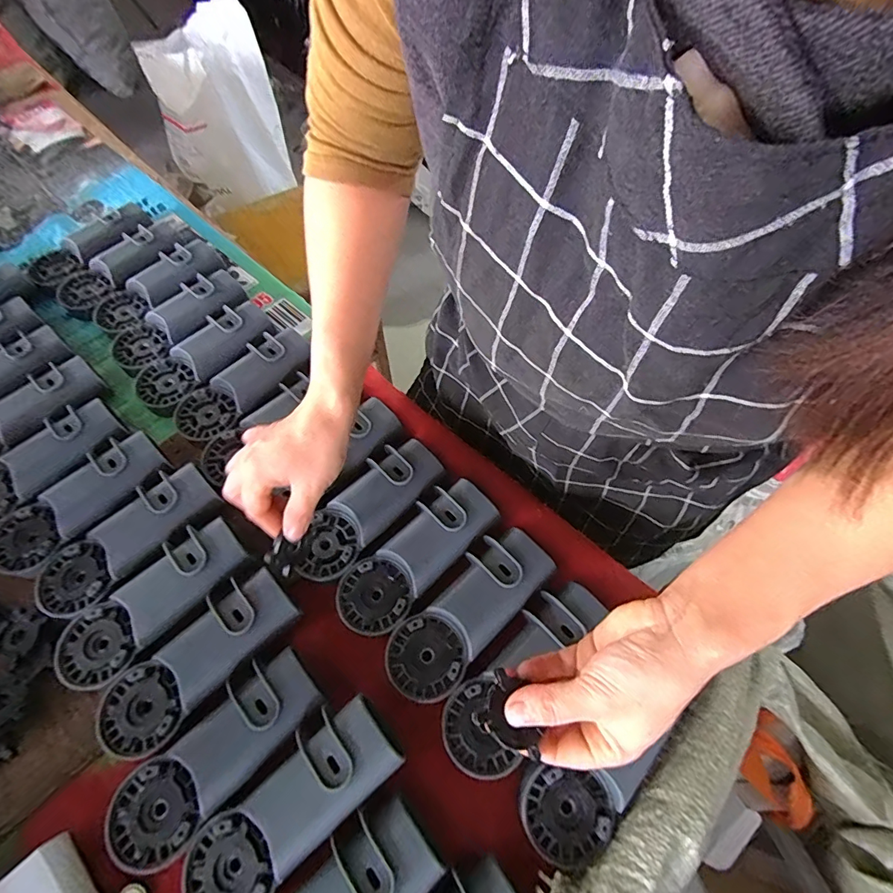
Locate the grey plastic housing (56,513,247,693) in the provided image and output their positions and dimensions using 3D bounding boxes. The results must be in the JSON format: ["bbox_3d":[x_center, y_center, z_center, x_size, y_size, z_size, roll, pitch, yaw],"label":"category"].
[{"bbox_3d":[-0.251,0.127,0.385,0.160,0.031,0.061,-41,68,-21],"label":"grey plastic housing"}]

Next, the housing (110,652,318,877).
[{"bbox_3d":[-0.171,0.224,0.335,0.061,0.027,0.159,41,67,20],"label":"housing"}]

